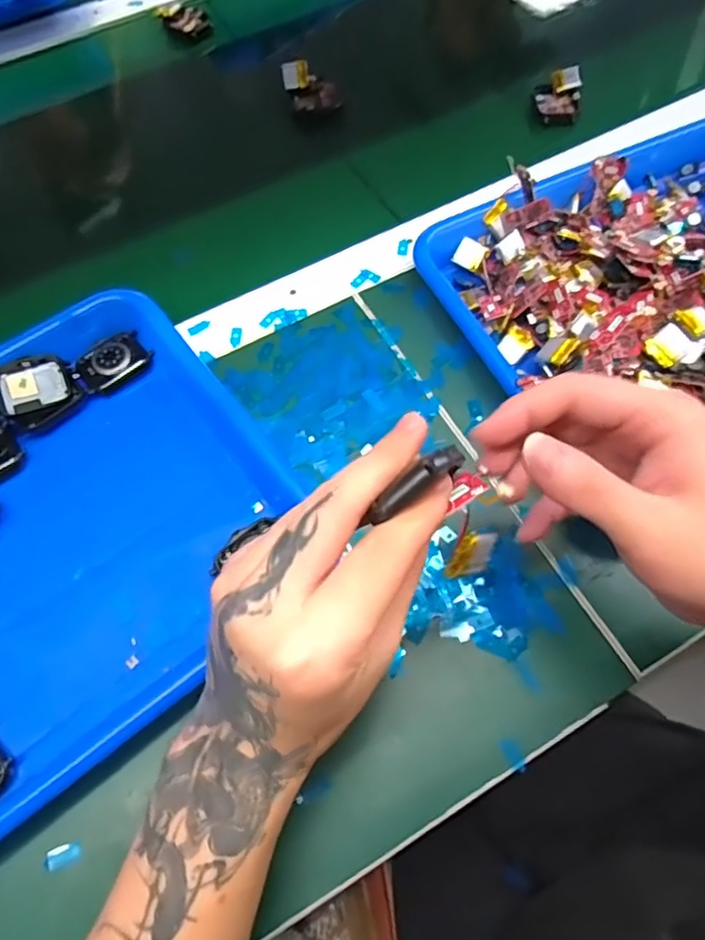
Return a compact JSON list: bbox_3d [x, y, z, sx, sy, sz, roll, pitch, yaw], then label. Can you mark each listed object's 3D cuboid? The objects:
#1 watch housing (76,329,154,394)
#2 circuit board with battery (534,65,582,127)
[{"bbox_3d":[-0.160,-0.072,0.382,0.047,0.009,0.032,-42,71,-16],"label":"watch housing"},{"bbox_3d":[0.178,-0.323,0.495,0.035,0.020,0.052,4,66,4],"label":"circuit board with battery"}]

